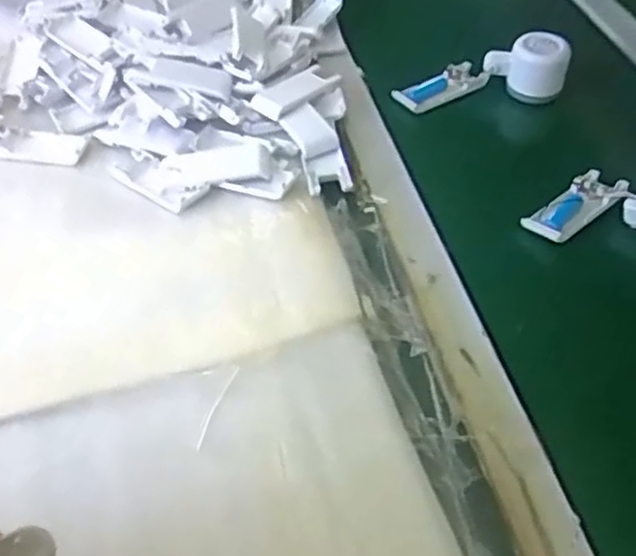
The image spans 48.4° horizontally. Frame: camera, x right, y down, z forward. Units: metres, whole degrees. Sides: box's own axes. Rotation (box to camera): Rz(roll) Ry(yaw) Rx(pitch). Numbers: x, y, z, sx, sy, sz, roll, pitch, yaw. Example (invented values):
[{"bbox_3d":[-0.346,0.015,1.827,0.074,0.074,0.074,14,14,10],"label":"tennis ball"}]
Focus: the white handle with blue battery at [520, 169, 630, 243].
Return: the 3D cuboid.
[{"bbox_3d":[0.235,-0.066,0.640,0.102,0.015,0.042,-30,51,-27],"label":"white handle with blue battery"}]

